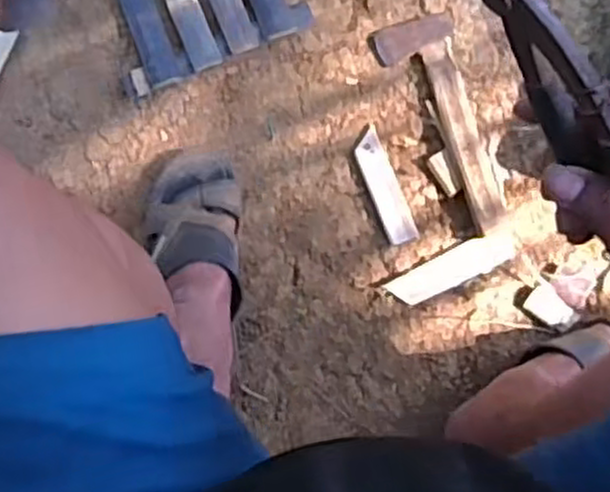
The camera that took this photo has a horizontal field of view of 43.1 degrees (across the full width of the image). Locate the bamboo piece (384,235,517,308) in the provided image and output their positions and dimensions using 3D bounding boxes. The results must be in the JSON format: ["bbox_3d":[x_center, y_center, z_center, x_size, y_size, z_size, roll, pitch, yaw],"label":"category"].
[{"bbox_3d":[0.165,0.025,0.865,0.144,0.010,0.038,-25,82,-3],"label":"bamboo piece"}]

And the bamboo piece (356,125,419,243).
[{"bbox_3d":[0.091,-0.068,0.882,0.035,0.007,0.136,-20,82,-2],"label":"bamboo piece"}]

